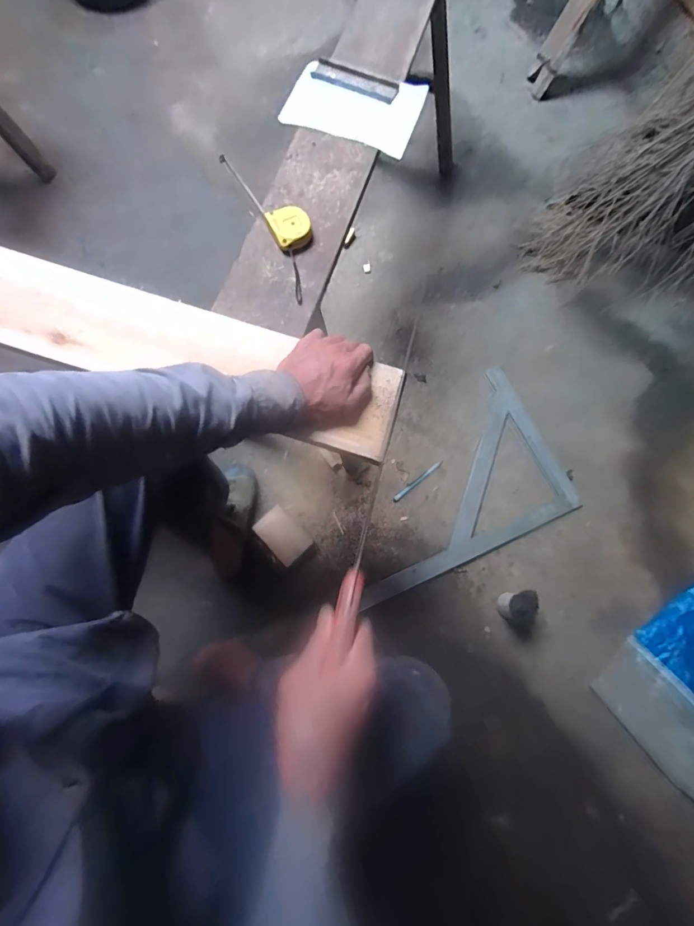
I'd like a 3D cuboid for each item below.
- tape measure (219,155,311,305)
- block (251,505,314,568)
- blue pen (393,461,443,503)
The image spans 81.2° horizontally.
[{"bbox_3d":[-0.092,-0.339,0.567,0.066,0.025,0.241,-25,76,-10],"label":"tape measure"},{"bbox_3d":[-0.147,0.165,0.917,0.080,0.040,0.118,-43,80,-14],"label":"block"},{"bbox_3d":[0.169,0.042,0.964,0.146,0.010,0.012,-38,77,-10],"label":"blue pen"}]

